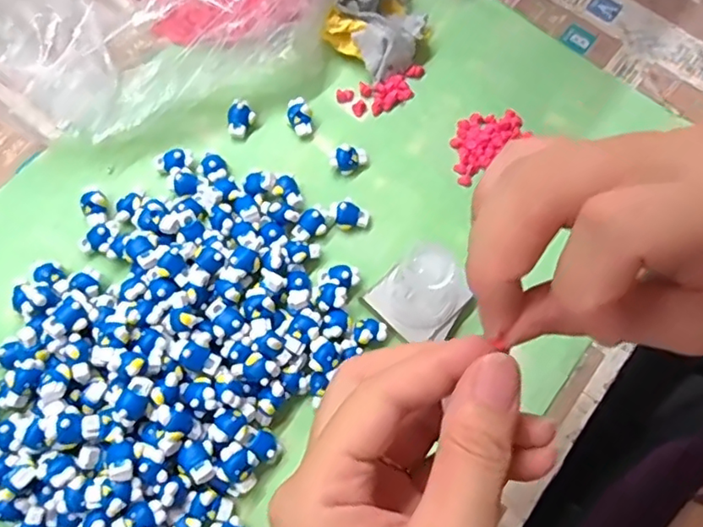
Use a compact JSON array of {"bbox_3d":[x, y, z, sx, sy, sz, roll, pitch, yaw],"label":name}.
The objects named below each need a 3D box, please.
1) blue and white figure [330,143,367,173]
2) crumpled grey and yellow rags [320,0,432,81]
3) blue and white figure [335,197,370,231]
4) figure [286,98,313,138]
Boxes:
[{"bbox_3d":[-0.002,-0.061,0.338,0.022,0.013,0.013,-17,72,-9],"label":"blue and white figure"},{"bbox_3d":[0.019,-0.156,0.361,0.066,0.036,0.068,41,73,11],"label":"crumpled grey and yellow rags"},{"bbox_3d":[0.000,-0.026,0.325,0.017,0.010,0.016,1,70,-3],"label":"blue and white figure"},{"bbox_3d":[-0.030,-0.087,0.347,0.013,0.011,0.022,-8,70,-6],"label":"figure"}]

